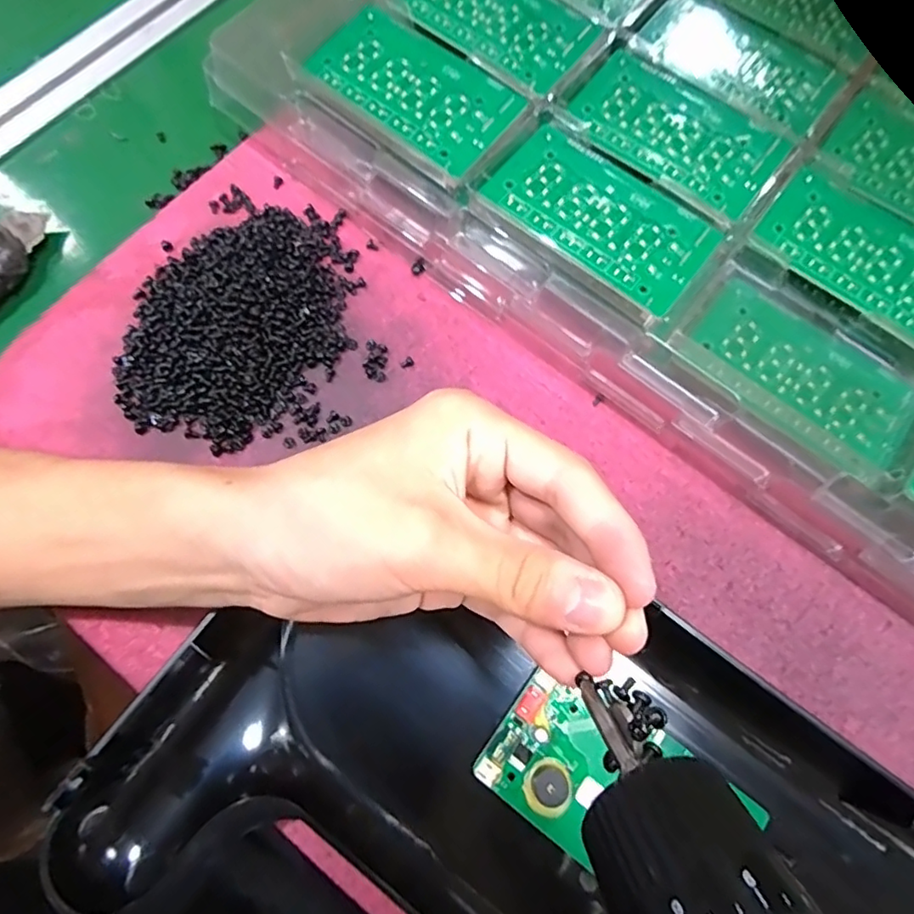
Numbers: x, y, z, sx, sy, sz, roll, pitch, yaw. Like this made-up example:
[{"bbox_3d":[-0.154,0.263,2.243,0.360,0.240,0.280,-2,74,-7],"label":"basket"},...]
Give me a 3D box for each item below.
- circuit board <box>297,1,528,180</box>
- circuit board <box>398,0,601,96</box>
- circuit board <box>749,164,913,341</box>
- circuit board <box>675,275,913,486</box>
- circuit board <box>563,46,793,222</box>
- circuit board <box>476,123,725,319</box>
[{"bbox_3d":[-0.024,-0.187,0.291,0.105,0.004,0.057,39,79,10],"label":"circuit board"},{"bbox_3d":[0.022,-0.239,0.309,0.101,0.004,0.058,38,75,8],"label":"circuit board"},{"bbox_3d":[0.203,-0.098,0.280,0.105,0.004,0.060,38,76,9],"label":"circuit board"},{"bbox_3d":[0.164,-0.040,0.272,0.105,0.009,0.060,41,75,9],"label":"circuit board"},{"bbox_3d":[0.113,-0.169,0.297,0.105,0.005,0.058,40,75,8],"label":"circuit board"},{"bbox_3d":[0.070,-0.118,0.276,0.104,0.005,0.058,39,75,8],"label":"circuit board"}]

